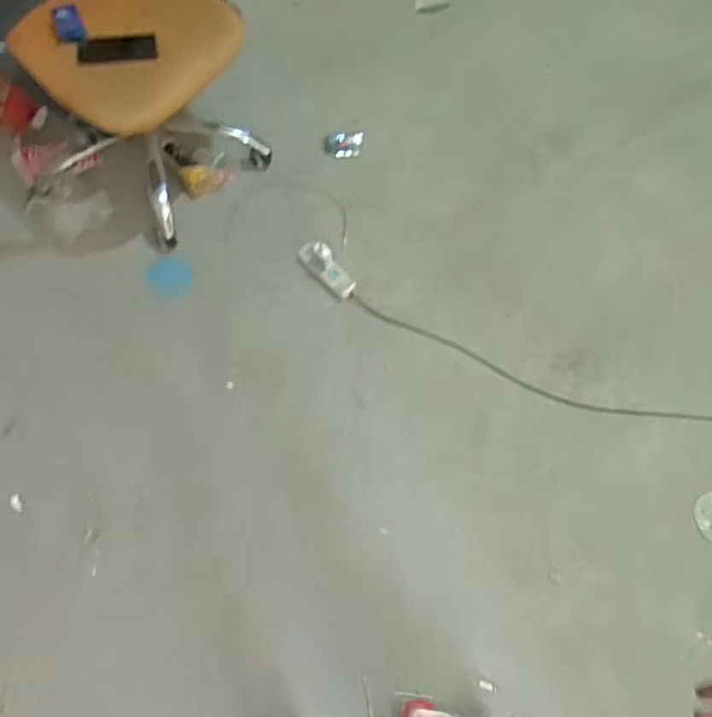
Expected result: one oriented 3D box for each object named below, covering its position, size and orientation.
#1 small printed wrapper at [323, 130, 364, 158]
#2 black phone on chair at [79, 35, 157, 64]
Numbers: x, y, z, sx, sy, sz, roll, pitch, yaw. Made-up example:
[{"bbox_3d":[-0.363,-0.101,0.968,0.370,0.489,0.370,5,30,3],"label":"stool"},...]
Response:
[{"bbox_3d":[-0.036,-0.582,1.736,0.106,0.021,0.079,8,66,0],"label":"small printed wrapper"},{"bbox_3d":[-0.514,-0.669,1.387,0.162,0.016,0.056,-9,88,-4],"label":"black phone on chair"}]

